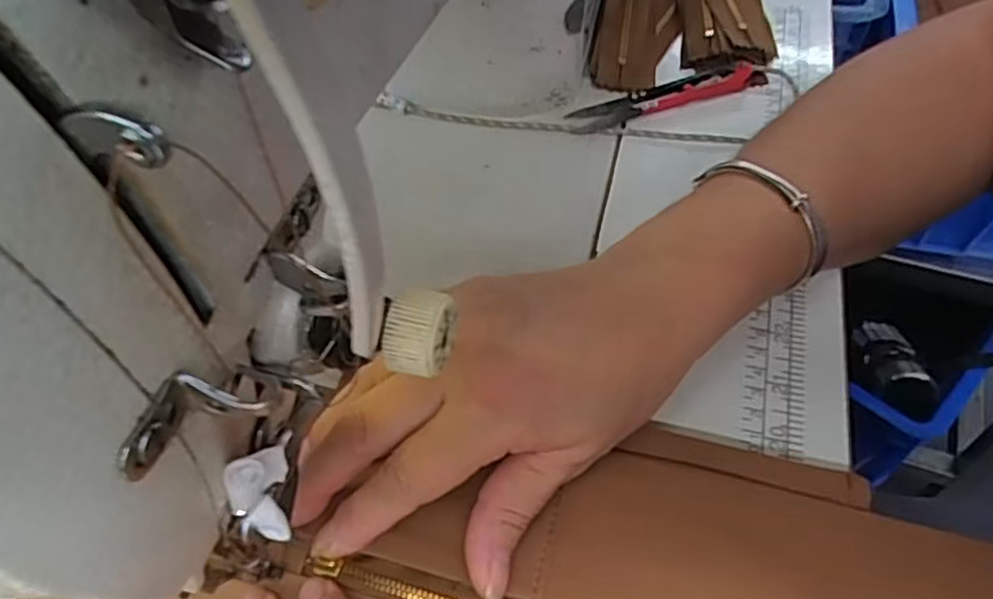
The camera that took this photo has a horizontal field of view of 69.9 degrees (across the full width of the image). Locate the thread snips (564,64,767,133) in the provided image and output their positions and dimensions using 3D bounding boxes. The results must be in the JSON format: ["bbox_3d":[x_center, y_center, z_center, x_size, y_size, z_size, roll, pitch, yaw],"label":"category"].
[{"bbox_3d":[0.097,-0.117,0.404,0.114,0.010,0.025,-15,53,-8],"label":"thread snips"}]

